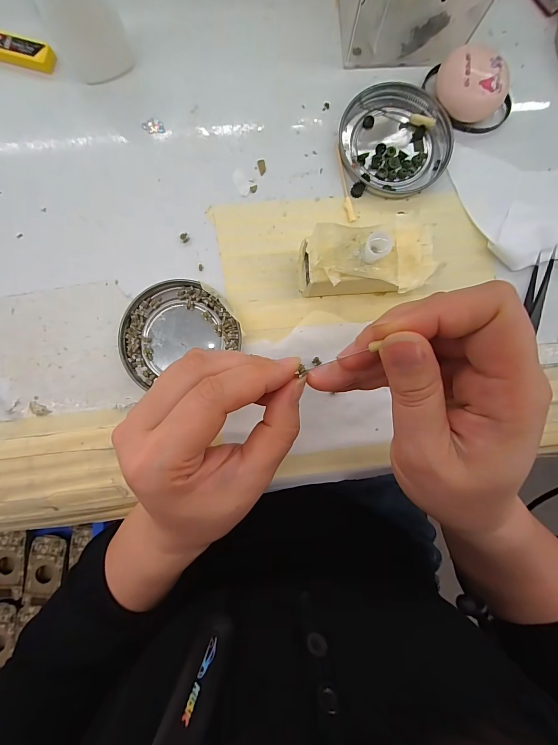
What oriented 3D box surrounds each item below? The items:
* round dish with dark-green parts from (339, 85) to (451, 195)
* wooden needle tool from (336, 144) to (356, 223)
[{"bbox_3d":[0.083,-0.167,0.238,0.074,0.009,0.077,0,88,-2],"label":"round dish with dark-green parts"},{"bbox_3d":[0.046,-0.136,0.237,0.006,0.004,0.056,-13,88,-2],"label":"wooden needle tool"}]

